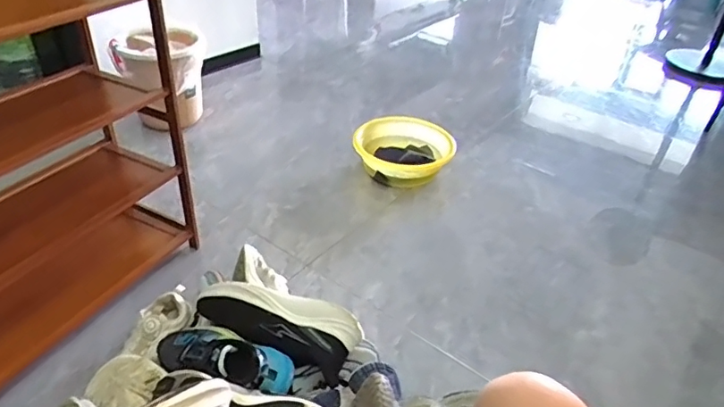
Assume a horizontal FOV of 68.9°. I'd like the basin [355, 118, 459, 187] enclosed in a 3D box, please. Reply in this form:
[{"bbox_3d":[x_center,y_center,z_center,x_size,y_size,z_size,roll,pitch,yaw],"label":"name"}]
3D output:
[{"bbox_3d":[0.121,-0.146,1.580,0.294,0.109,0.257,9,37,6],"label":"basin"}]

